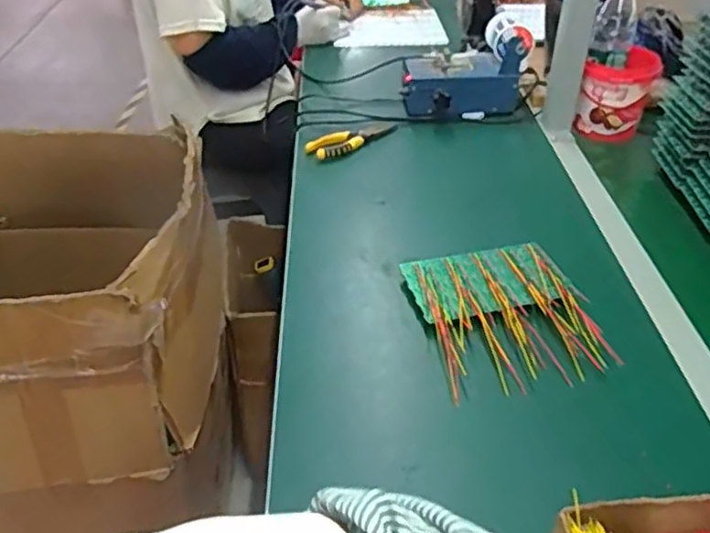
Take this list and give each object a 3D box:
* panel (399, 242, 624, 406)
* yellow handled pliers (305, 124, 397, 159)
[{"bbox_3d":[0.159,0.052,0.714,0.173,0.027,0.198,-7,38,-10],"label":"panel"},{"bbox_3d":[0.001,-0.204,1.051,0.161,0.019,0.044,-27,45,-32],"label":"yellow handled pliers"}]

